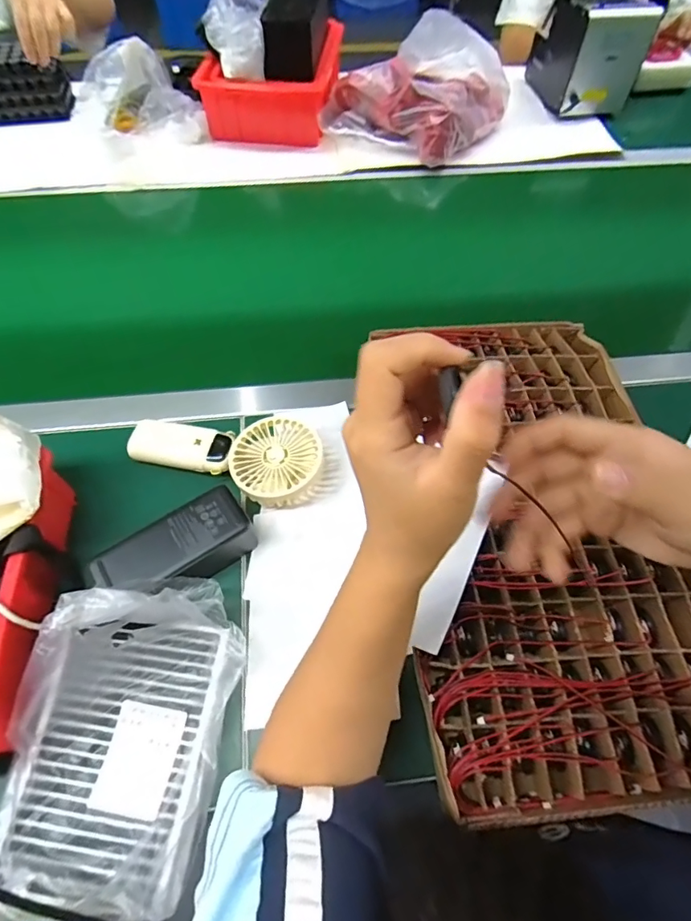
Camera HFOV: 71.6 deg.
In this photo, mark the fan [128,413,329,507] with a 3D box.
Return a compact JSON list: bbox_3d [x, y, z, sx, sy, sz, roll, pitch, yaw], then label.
[{"bbox_3d":[-0.113,-0.012,0.473,0.193,0.033,0.086,20,61,10],"label":"fan"}]

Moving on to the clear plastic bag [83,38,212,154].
[{"bbox_3d":[-0.314,-0.566,0.753,0.164,0.083,0.172,-19,62,-12],"label":"clear plastic bag"}]

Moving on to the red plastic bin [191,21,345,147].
[{"bbox_3d":[-0.123,-0.660,0.830,0.217,0.090,0.248,4,60,1],"label":"red plastic bin"}]

